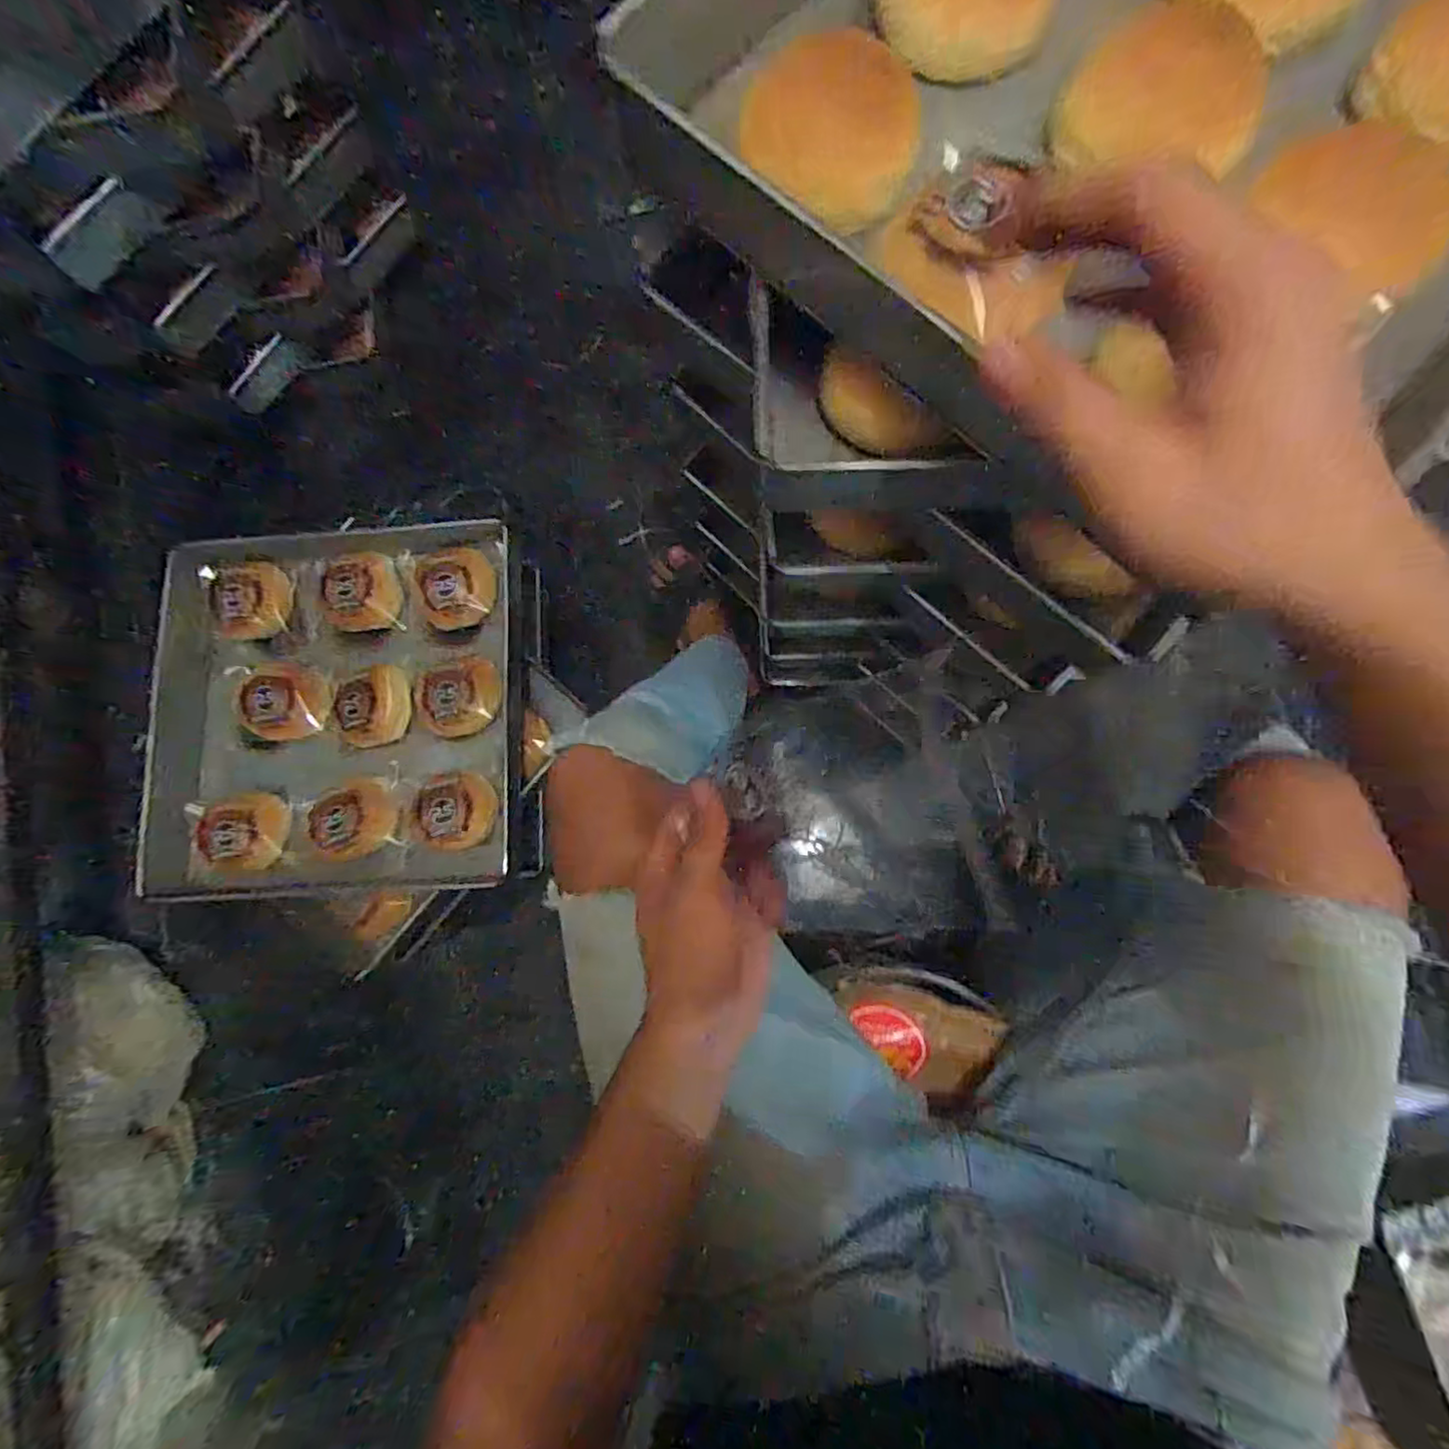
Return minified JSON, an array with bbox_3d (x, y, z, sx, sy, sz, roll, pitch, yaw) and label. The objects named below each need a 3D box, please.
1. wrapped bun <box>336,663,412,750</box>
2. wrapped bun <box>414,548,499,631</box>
[{"bbox_3d":[-0.409,-0.024,0.782,0.079,0.047,0.083,-1,82,5],"label":"wrapped bun"},{"bbox_3d":[-0.325,-0.159,0.791,0.098,0.034,0.086,-16,81,2],"label":"wrapped bun"}]

